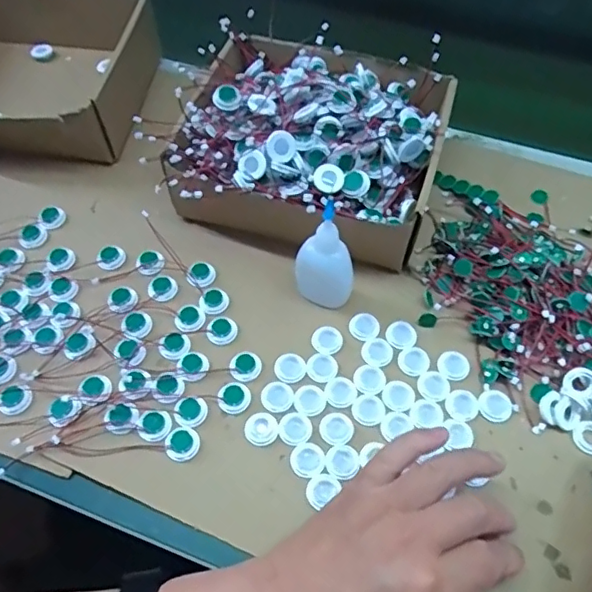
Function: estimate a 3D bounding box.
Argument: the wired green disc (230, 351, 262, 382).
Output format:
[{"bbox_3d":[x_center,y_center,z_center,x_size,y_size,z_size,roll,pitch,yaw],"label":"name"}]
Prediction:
[{"bbox_3d":[-0.037,0.051,0.410,0.022,0.006,0.021,0,57,0],"label":"wired green disc"}]

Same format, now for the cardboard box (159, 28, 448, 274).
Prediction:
[{"bbox_3d":[0.013,-0.127,0.475,0.207,0.089,0.214,14,58,9],"label":"cardboard box"}]

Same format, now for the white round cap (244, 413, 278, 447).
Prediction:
[{"bbox_3d":[-0.024,0.091,0.386,0.023,0.004,0.022,0,57,0],"label":"white round cap"}]

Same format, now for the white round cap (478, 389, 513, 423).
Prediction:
[{"bbox_3d":[0.142,0.078,0.398,0.023,0.004,0.023,0,57,0],"label":"white round cap"}]

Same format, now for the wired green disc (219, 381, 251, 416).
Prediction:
[{"bbox_3d":[-0.044,0.072,0.397,0.022,0.004,0.023,0,57,0],"label":"wired green disc"}]

